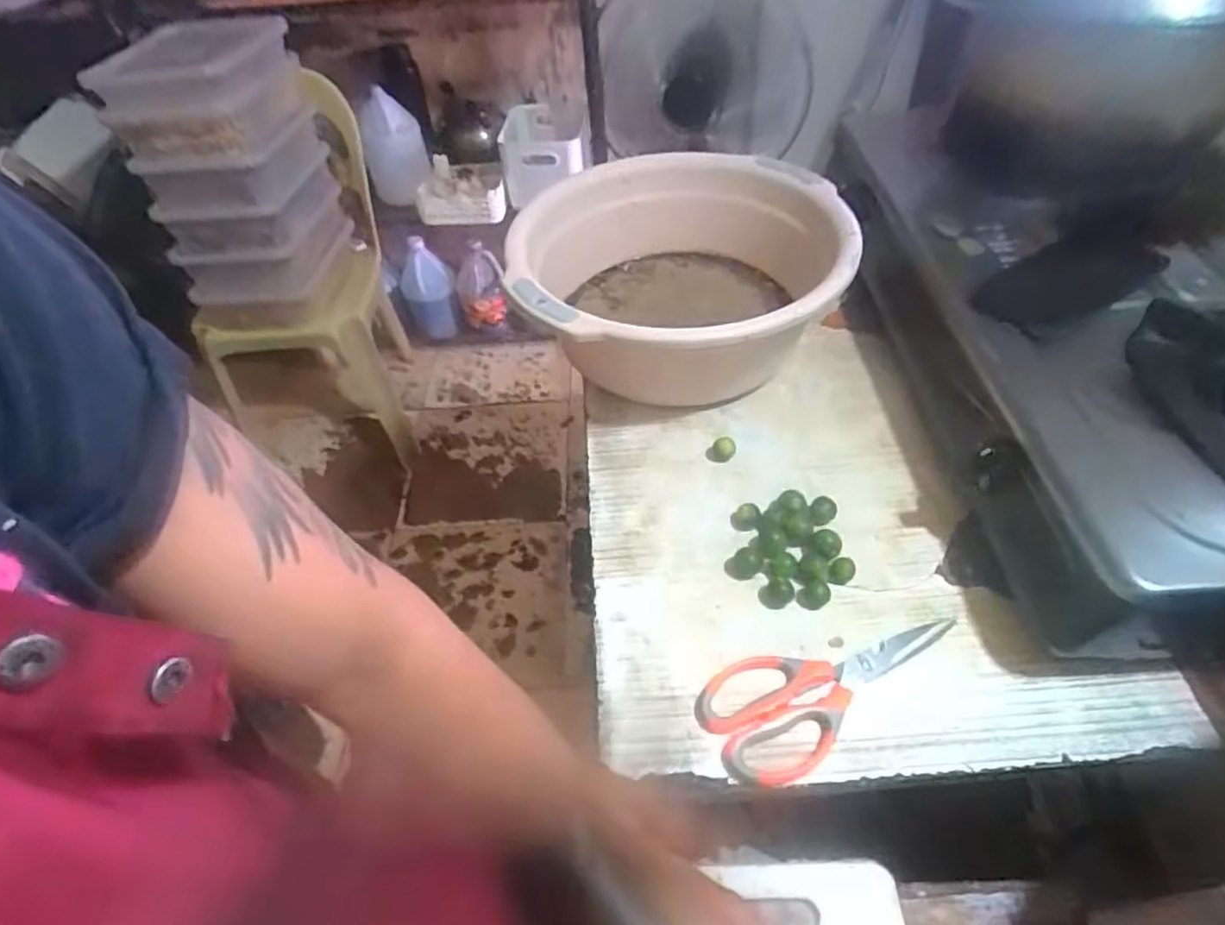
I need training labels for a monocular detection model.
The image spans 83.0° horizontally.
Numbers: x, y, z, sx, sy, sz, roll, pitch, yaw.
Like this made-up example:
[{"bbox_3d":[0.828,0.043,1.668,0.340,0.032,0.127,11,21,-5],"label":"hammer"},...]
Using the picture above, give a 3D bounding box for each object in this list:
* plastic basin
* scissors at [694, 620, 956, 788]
[{"bbox_3d":[0.073,-0.188,0.720,0.321,0.129,0.302,4,49,8],"label":"plastic basin"},{"bbox_3d":[0.158,0.156,0.499,0.197,0.010,0.084,-23,51,-15],"label":"scissors"}]

